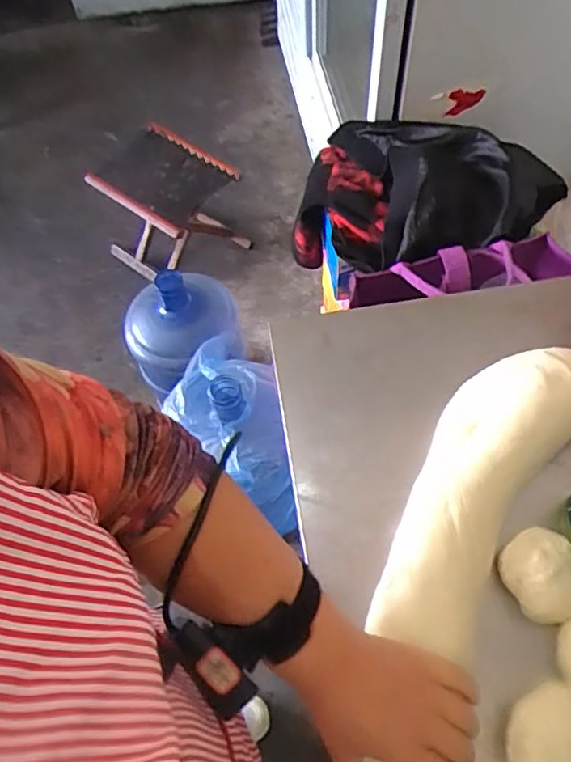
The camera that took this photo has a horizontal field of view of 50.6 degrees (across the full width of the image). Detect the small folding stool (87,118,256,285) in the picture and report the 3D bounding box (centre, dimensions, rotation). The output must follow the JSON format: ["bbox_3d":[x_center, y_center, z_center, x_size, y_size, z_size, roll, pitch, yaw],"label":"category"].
[{"bbox_3d":[-0.296,-0.436,1.558,0.283,0.266,0.284,37,70,19],"label":"small folding stool"}]

